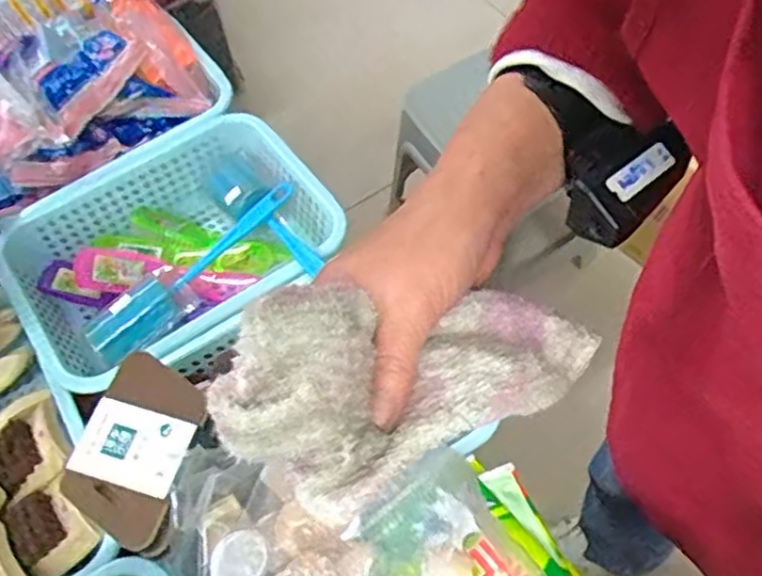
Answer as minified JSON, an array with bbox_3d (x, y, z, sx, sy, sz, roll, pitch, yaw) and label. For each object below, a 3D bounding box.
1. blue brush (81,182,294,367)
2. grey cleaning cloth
[{"bbox_3d":[-0.187,-0.024,0.713,0.058,0.040,0.244,36,67,21],"label":"blue brush"},{"bbox_3d":[0.021,0.042,0.318,0.182,0.052,0.080,-5,55,-32],"label":"grey cleaning cloth"}]

